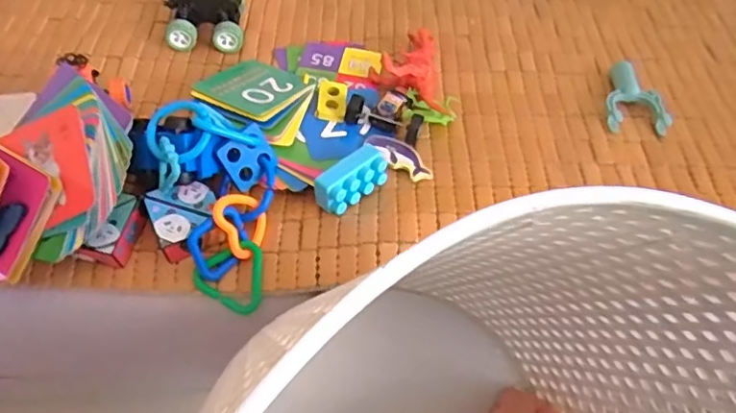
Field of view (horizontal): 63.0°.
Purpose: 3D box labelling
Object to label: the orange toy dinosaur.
[{"bbox_3d":[0.040,-0.144,0.644,0.077,0.030,0.126,-3,53,-3],"label":"orange toy dinosaur"}]

